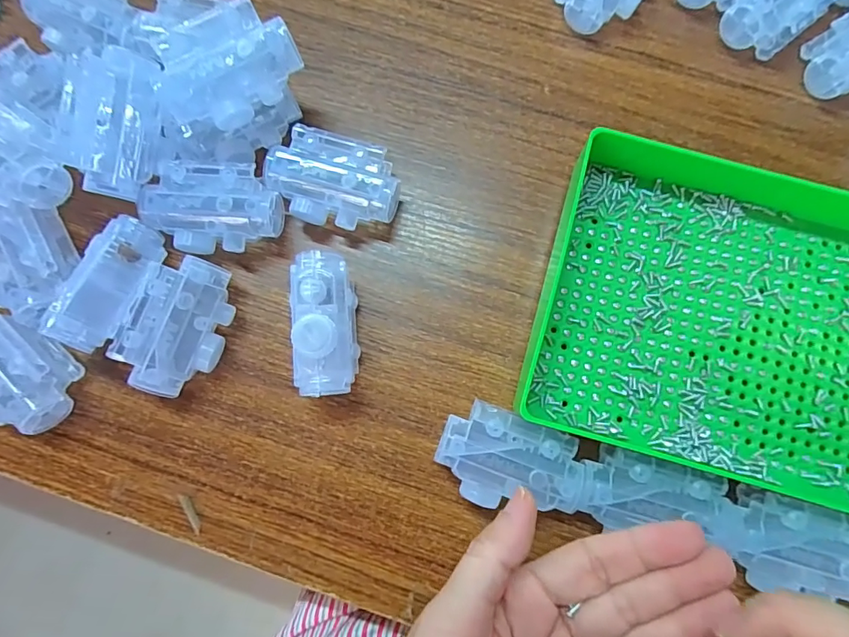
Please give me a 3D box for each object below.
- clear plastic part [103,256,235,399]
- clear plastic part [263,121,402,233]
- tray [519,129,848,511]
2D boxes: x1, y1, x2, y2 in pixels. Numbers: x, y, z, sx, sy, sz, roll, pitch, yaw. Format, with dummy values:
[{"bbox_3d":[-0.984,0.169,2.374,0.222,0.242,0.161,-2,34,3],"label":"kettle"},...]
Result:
[{"bbox_3d":[-0.124,0.004,0.246,0.039,0.031,0.069,19,83,4],"label":"clear plastic part"},{"bbox_3d":[-0.048,-0.072,0.259,0.068,0.030,0.045,20,83,4],"label":"clear plastic part"},{"bbox_3d":[0.182,0.004,0.239,0.236,0.038,0.157,15,82,4],"label":"tray"}]

